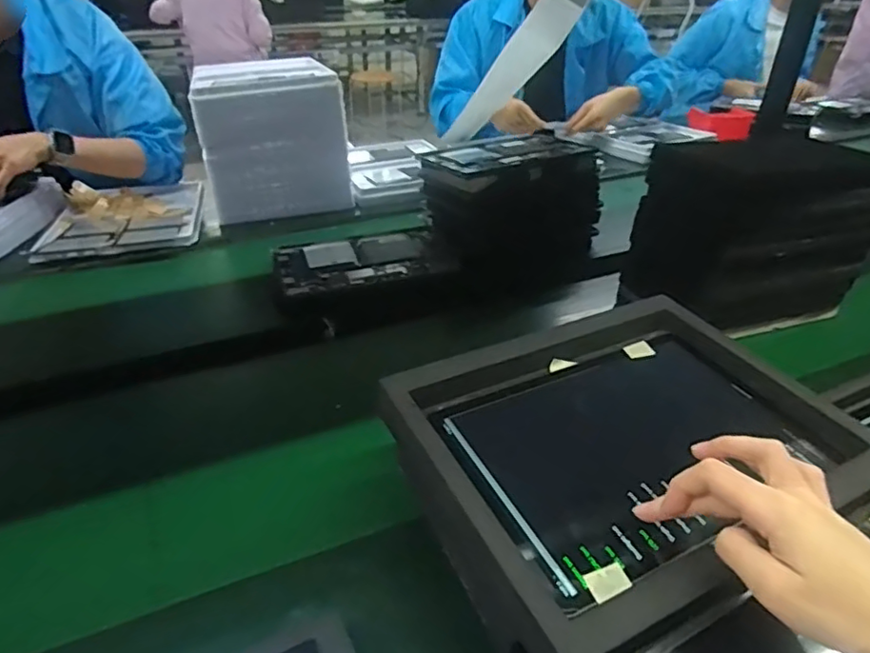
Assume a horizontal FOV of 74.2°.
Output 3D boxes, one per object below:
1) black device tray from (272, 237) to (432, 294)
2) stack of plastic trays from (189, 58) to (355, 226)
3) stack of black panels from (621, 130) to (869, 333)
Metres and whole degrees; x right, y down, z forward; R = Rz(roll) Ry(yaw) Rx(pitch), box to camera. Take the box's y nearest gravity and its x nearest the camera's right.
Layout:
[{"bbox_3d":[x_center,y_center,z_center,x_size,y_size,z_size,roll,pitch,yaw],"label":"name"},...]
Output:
[{"bbox_3d":[-0.124,-0.098,0.857,0.219,0.018,0.157,-11,36,-16],"label":"black device tray"},{"bbox_3d":[-0.302,-0.355,1.067,0.243,0.215,0.234,-11,36,-15],"label":"stack of plastic trays"},{"bbox_3d":[0.392,-0.123,0.726,0.242,0.204,0.165,-11,36,-16],"label":"stack of black panels"}]

